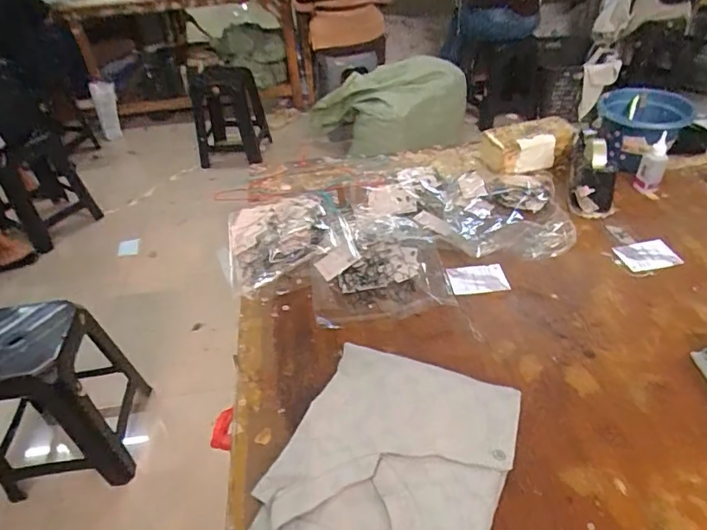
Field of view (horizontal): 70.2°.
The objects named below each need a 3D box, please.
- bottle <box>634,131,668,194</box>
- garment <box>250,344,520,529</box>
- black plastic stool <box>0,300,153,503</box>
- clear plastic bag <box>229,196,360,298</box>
[{"bbox_3d":[0.617,-0.202,1.039,0.045,0.133,0.033,19,46,27],"label":"bottle"},{"bbox_3d":[0.048,0.241,0.627,0.261,0.040,0.286,14,44,23],"label":"garment"},{"bbox_3d":[-0.801,0.366,1.345,0.313,0.478,0.371,-11,41,-8],"label":"black plastic stool"},{"bbox_3d":[-0.129,-0.054,0.995,0.236,0.062,0.301,-12,40,-7],"label":"clear plastic bag"}]

